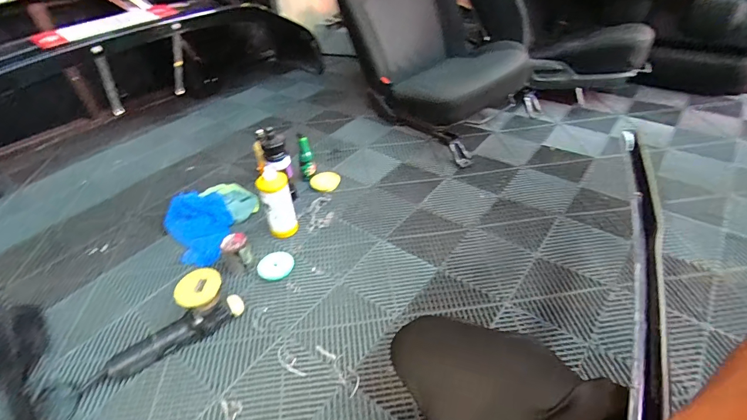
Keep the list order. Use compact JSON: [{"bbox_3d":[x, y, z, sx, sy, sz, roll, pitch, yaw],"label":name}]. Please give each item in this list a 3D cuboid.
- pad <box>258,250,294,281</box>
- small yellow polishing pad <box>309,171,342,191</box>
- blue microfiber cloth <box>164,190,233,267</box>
[{"bbox_3d":[-0.276,0.159,1.097,0.100,0.024,0.093,-22,44,-19],"label":"pad"},{"bbox_3d":[-0.174,-0.101,1.369,0.106,0.024,0.077,3,66,16],"label":"small yellow polishing pad"},{"bbox_3d":[-0.549,0.036,1.218,0.187,0.083,0.316,-28,47,-25],"label":"blue microfiber cloth"}]

